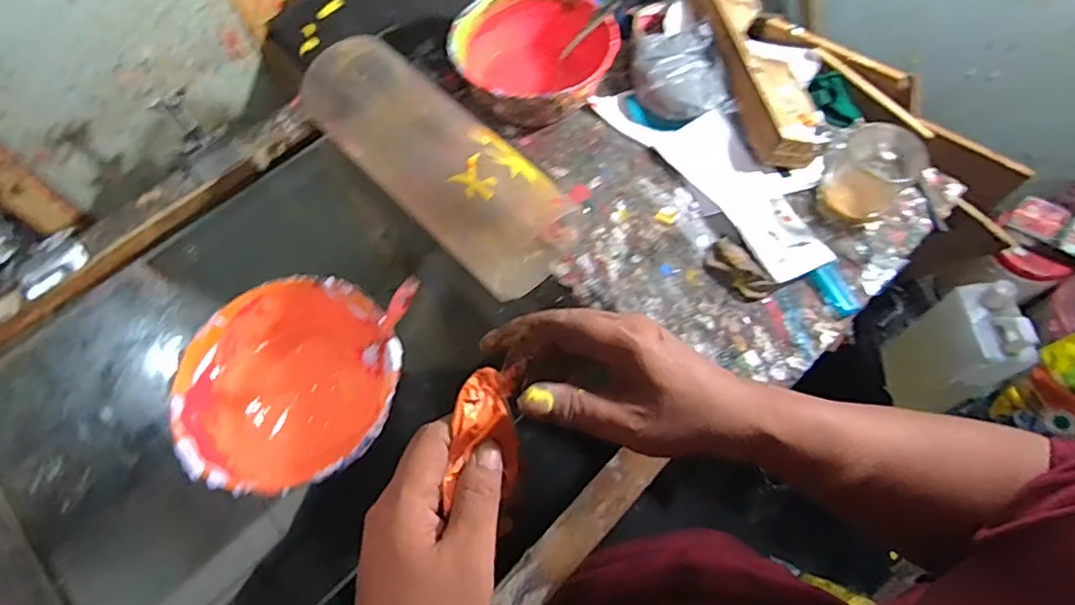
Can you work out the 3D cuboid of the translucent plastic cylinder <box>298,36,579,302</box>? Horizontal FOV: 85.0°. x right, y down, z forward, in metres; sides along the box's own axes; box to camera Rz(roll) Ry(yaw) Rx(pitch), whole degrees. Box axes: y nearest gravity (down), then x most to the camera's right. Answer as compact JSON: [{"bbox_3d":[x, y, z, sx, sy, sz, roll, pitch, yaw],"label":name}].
[{"bbox_3d":[-0.109,-0.149,0.609,0.118,0.092,0.339,-41,69,-17],"label":"translucent plastic cylinder"}]

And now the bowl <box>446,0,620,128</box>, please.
[{"bbox_3d":[-0.002,-0.269,0.666,0.171,0.086,0.171,-1,64,2],"label":"bowl"}]

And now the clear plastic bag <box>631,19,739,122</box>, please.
[{"bbox_3d":[0.161,-0.258,0.678,0.094,0.049,0.127,-7,64,-2],"label":"clear plastic bag"}]

